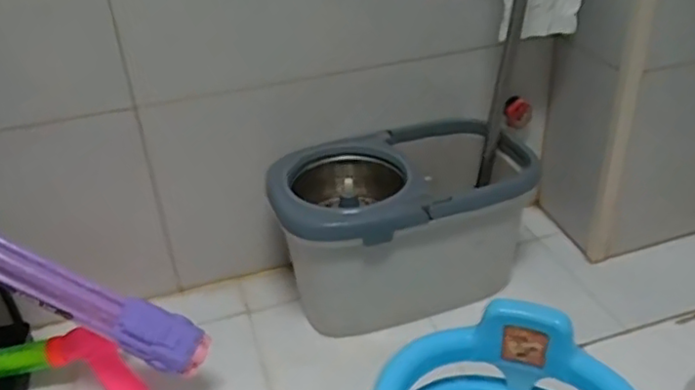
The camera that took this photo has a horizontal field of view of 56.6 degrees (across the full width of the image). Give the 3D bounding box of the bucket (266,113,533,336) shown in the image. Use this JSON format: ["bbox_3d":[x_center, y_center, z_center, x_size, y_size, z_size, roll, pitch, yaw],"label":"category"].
[{"bbox_3d":[0.094,0.055,1.147,0.437,0.279,0.271,-12,33,-14],"label":"bucket"}]

